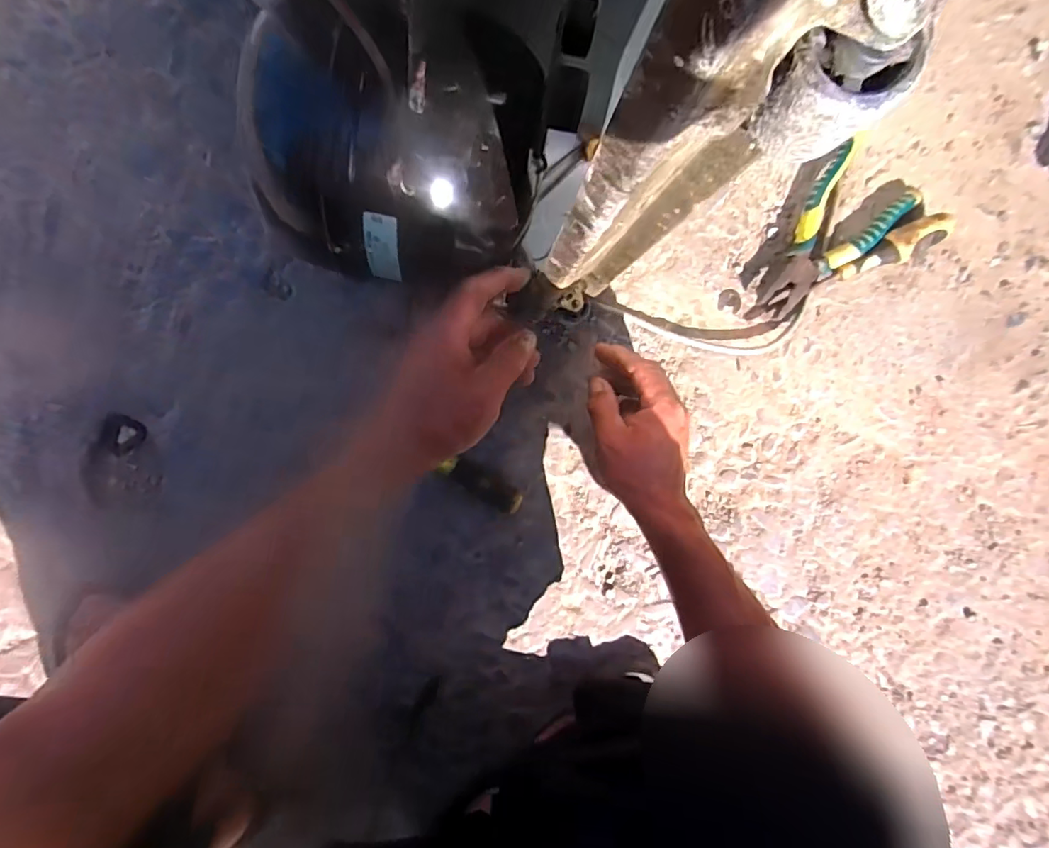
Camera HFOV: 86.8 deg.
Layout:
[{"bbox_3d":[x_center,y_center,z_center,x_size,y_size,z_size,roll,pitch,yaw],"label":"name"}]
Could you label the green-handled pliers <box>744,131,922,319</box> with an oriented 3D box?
[{"bbox_3d":[0.293,-0.192,0.546,0.205,0.031,0.089,-41,95,0],"label":"green-handled pliers"}]

